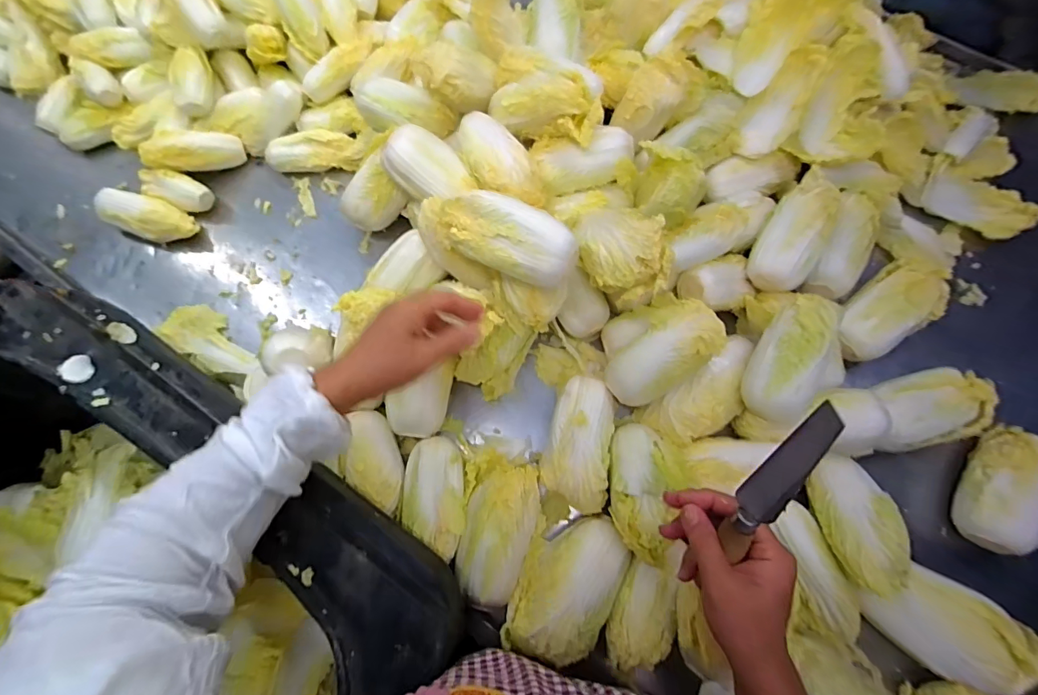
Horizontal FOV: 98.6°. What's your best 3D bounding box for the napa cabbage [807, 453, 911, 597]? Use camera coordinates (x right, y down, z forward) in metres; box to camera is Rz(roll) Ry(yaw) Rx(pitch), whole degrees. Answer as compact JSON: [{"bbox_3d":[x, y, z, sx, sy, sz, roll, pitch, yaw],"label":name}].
[{"bbox_3d":[0.345,0.180,0.457,0.076,0.053,0.135,-37,35,25],"label":"napa cabbage"}]

